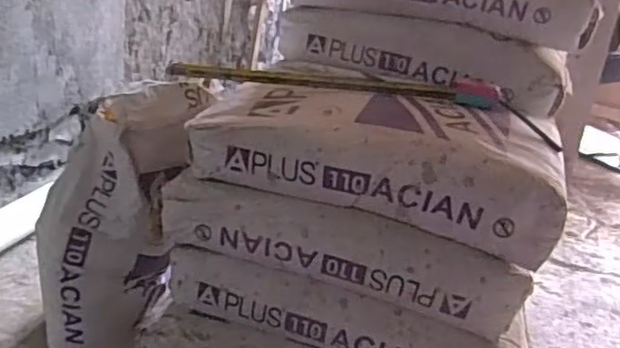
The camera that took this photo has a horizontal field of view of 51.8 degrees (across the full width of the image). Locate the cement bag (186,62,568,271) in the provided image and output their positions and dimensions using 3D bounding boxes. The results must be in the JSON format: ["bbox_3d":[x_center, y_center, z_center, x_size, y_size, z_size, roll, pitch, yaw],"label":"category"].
[{"bbox_3d":[0.125,-0.057,1.086,0.552,0.160,0.437,13,21,12],"label":"cement bag"}]

